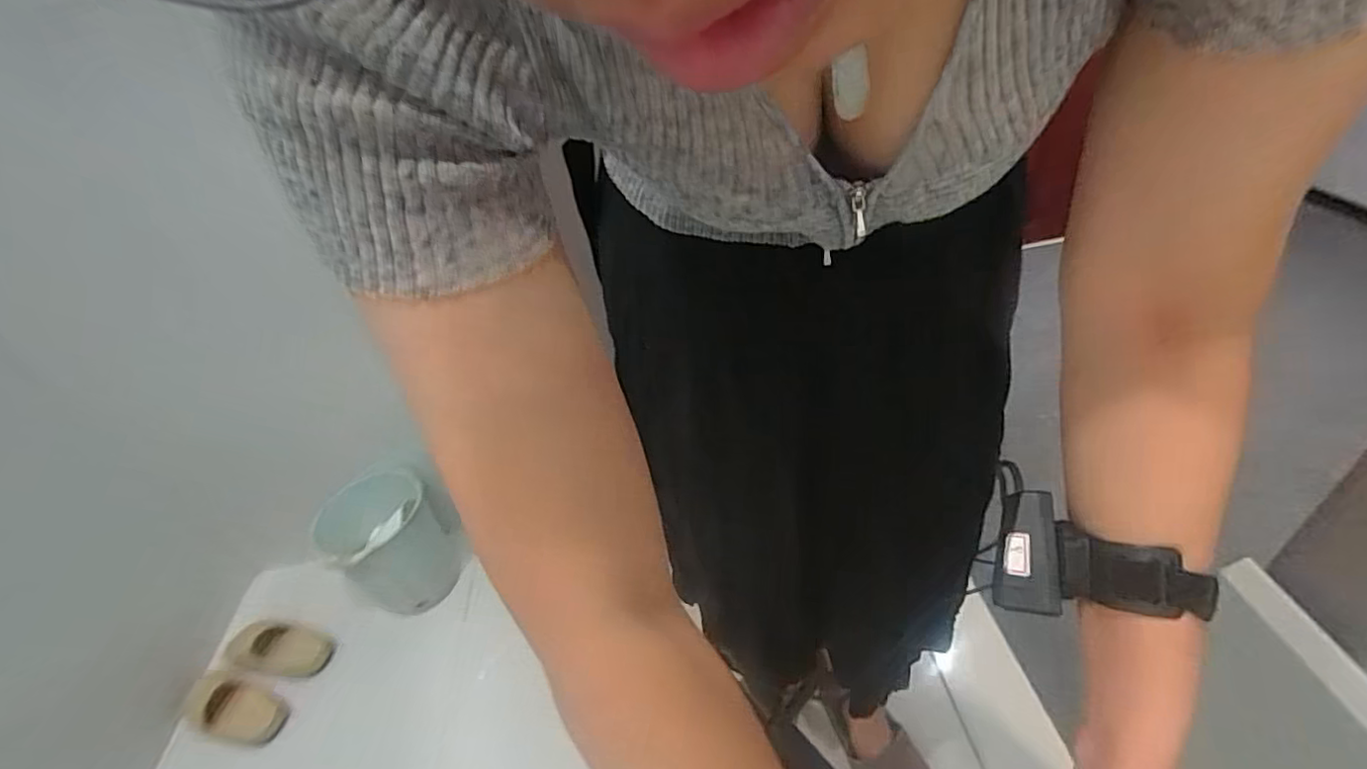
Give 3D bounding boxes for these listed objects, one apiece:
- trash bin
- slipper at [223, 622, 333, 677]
[{"bbox_3d":[-0.640,0.351,1.285,0.238,0.274,0.214,25,53,36],"label":"trash bin"},{"bbox_3d":[-0.870,0.570,1.257,0.203,0.051,0.106,2,44,8],"label":"slipper"}]

